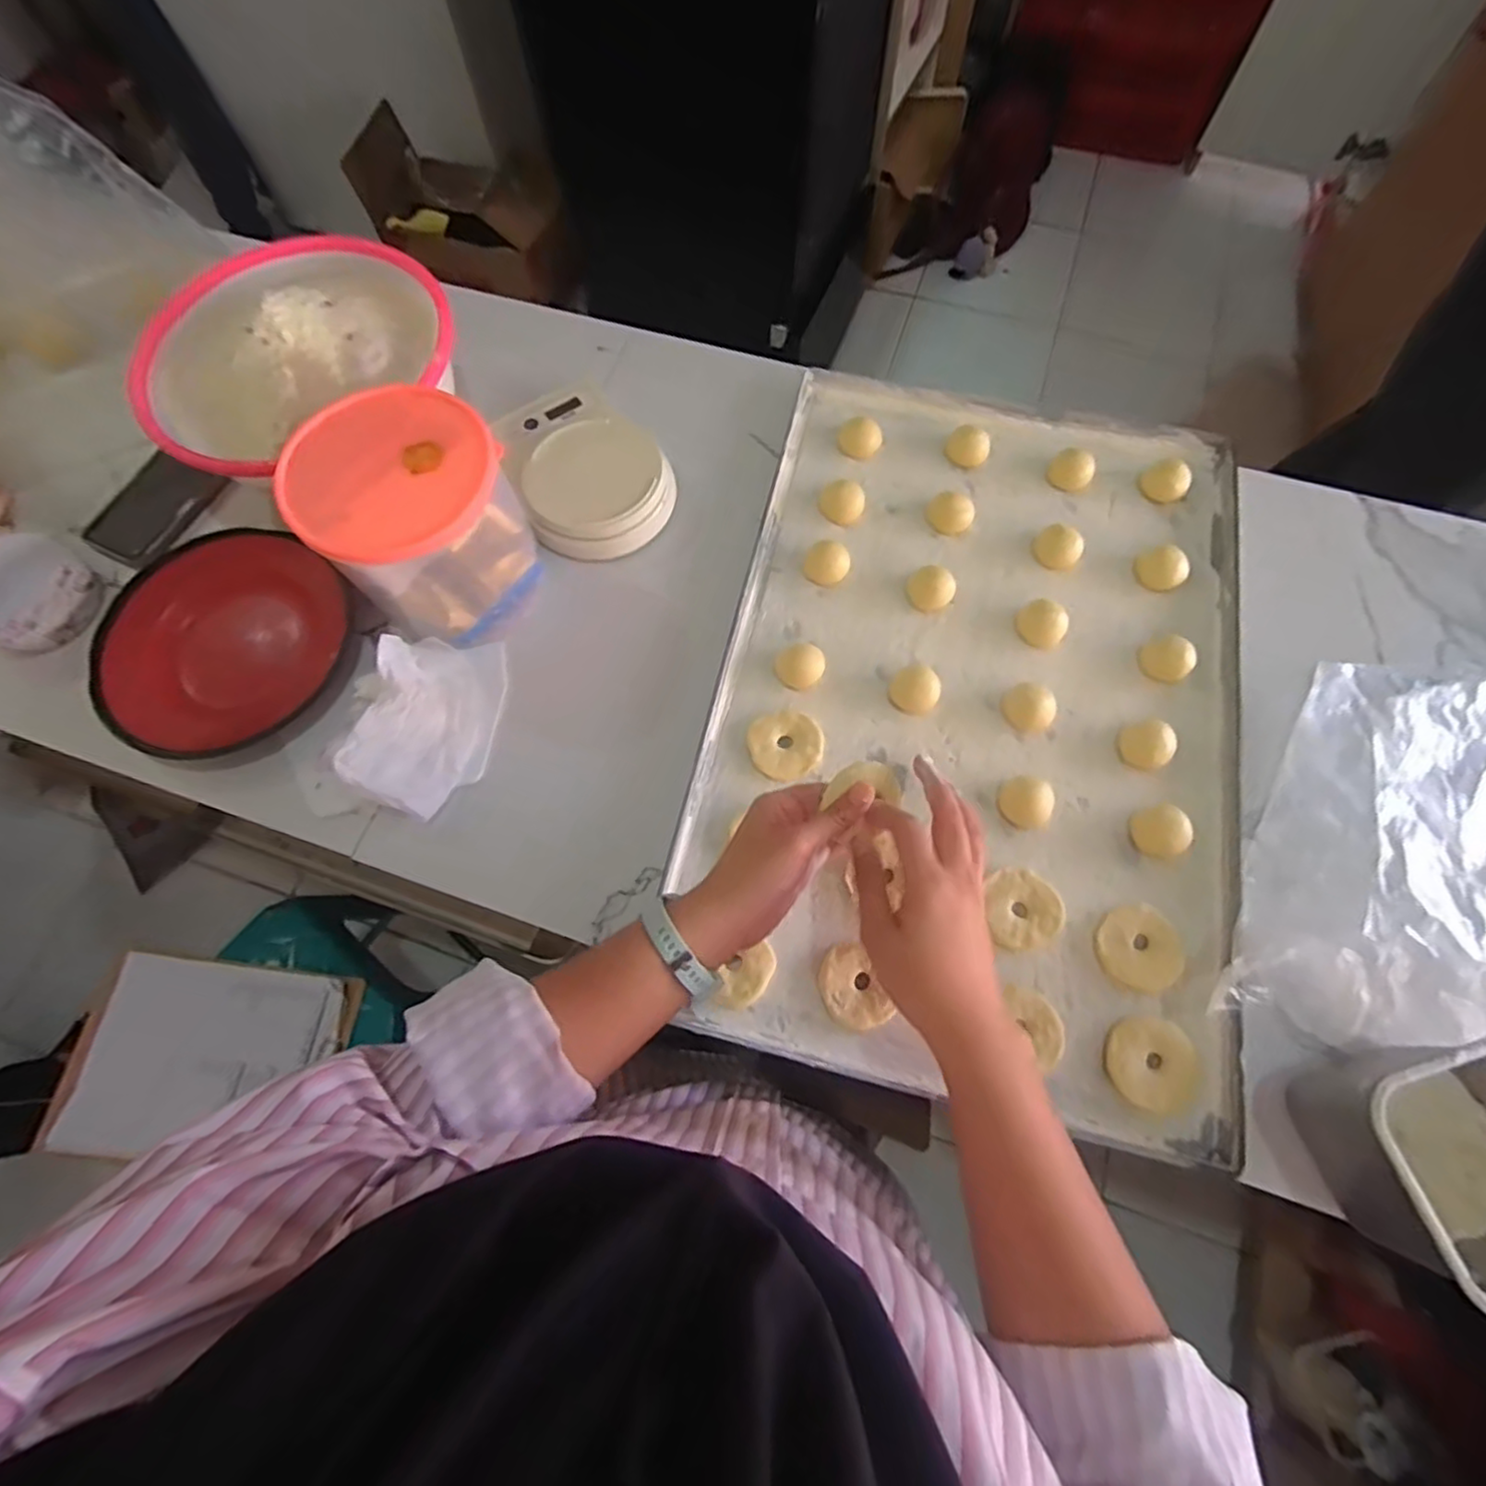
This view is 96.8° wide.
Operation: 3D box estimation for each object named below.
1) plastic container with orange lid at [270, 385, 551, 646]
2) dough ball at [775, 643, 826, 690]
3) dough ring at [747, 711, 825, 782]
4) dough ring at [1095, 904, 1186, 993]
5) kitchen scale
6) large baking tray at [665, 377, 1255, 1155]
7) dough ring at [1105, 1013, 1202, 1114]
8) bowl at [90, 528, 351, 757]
[{"bbox_3d":[-0.253,-0.173,0.535,0.146,0.148,0.134,-42,74,-12],"label":"plastic container with orange lid"},{"bbox_3d":[0.049,-0.064,0.555,0.039,0.022,0.032,-27,72,-8],"label":"dough ball"},{"bbox_3d":[0.036,0.003,0.536,0.059,0.010,0.054,0,70,1],"label":"dough ring"},{"bbox_3d":[0.290,0.150,0.481,0.061,0.006,0.059,0,70,1],"label":"dough ring"},{"bbox_3d":[-0.147,-0.260,0.619,0.136,0.045,0.185,-26,71,-8],"label":"kitchen scale"},{"bbox_3d":[0.195,-0.045,0.547,0.411,0.022,0.605,12,71,6],"label":"large baking tray"},{"bbox_3d":[0.282,0.221,0.456,0.058,0.009,0.058,0,70,1],"label":"dough ring"},{"bbox_3d":[-0.444,-0.092,0.564,0.205,0.053,0.200,0,70,1],"label":"bowl"}]

